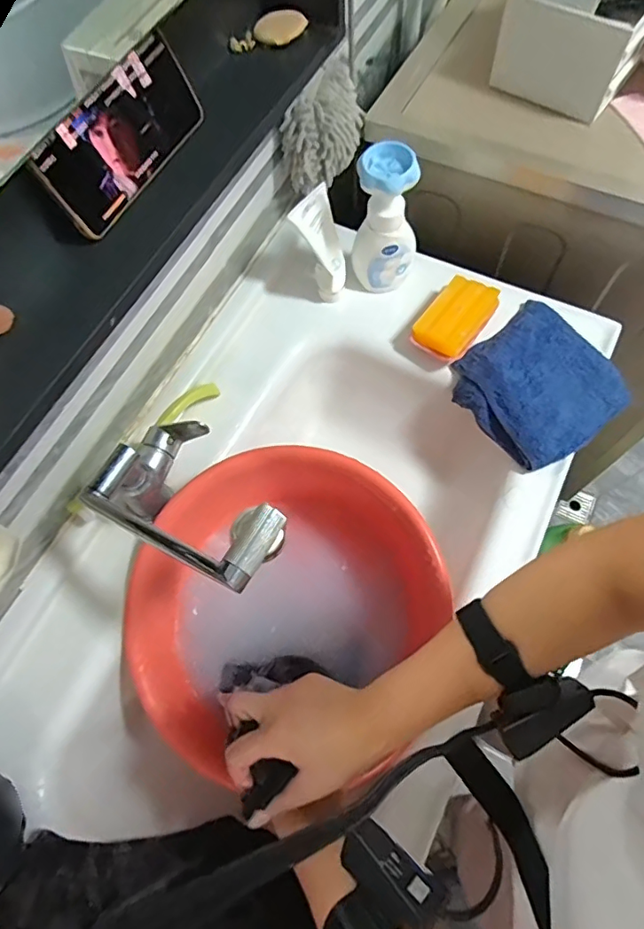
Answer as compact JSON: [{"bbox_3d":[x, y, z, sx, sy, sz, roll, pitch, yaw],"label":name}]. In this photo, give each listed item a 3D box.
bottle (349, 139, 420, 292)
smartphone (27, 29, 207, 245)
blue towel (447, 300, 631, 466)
[{"bbox_3d":[0.084,-0.313,0.679,0.084,0.183,0.055,6,68,5],"label":"bottle"},{"bbox_3d":[-0.160,-0.268,0.422,0.008,0.074,0.166,19,69,32],"label":"smartphone"},{"bbox_3d":[0.281,-0.106,0.678,0.180,0.032,0.189,-33,69,-10],"label":"blue towel"}]

